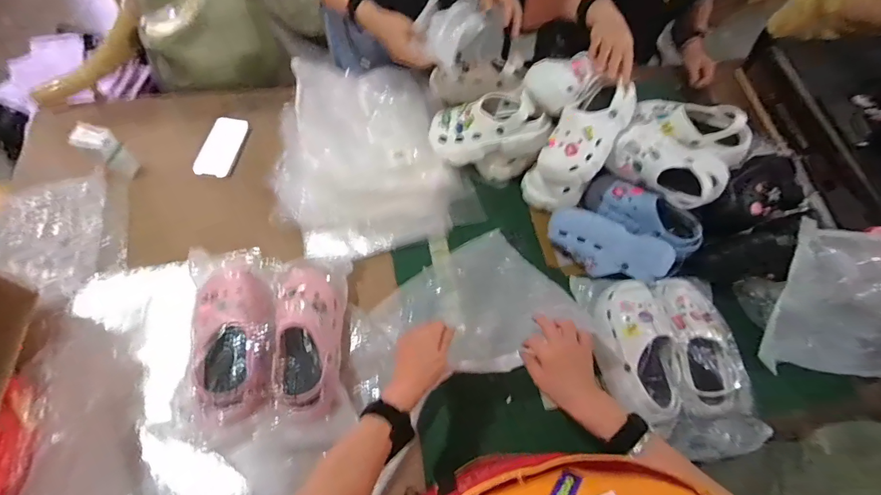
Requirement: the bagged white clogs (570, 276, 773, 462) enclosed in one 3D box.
[{"bbox_3d":[0.405,0.197,0.714,0.262,0.092,0.318,0,64,-4],"label":"bagged white clogs"}]

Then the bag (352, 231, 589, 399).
[{"bbox_3d":[0.030,0.125,0.716,0.402,0.161,0.268,-30,69,-17],"label":"bag"}]

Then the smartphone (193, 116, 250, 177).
[{"bbox_3d":[-0.505,-0.235,0.920,0.084,0.015,0.164,6,64,-1],"label":"smartphone"}]

